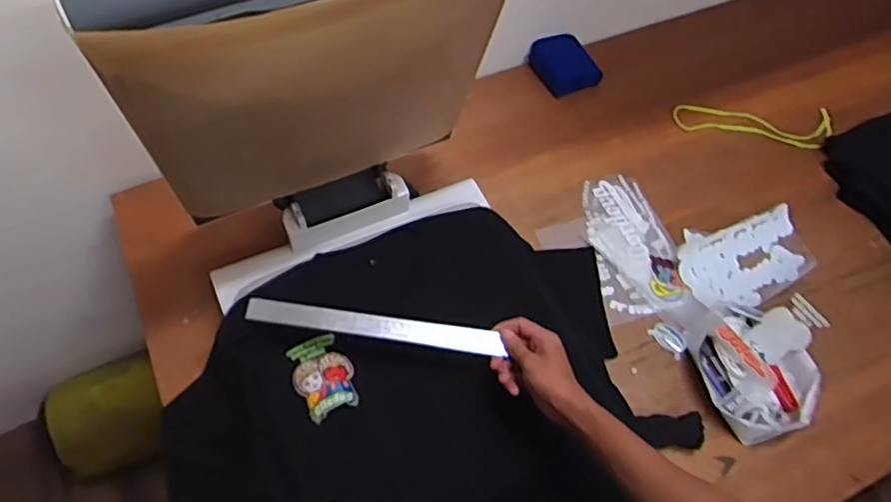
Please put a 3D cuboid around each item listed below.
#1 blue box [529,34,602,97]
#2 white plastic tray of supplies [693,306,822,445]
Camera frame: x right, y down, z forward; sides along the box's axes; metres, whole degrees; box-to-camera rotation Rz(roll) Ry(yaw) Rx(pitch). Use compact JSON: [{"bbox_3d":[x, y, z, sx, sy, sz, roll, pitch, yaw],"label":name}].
[{"bbox_3d":[0.232,-0.364,1.232,0.106,0.042,0.127,-24,65,-17],"label":"blue box"},{"bbox_3d":[0.465,0.184,0.938,0.164,0.065,0.183,-2,61,-6],"label":"white plastic tray of supplies"}]

